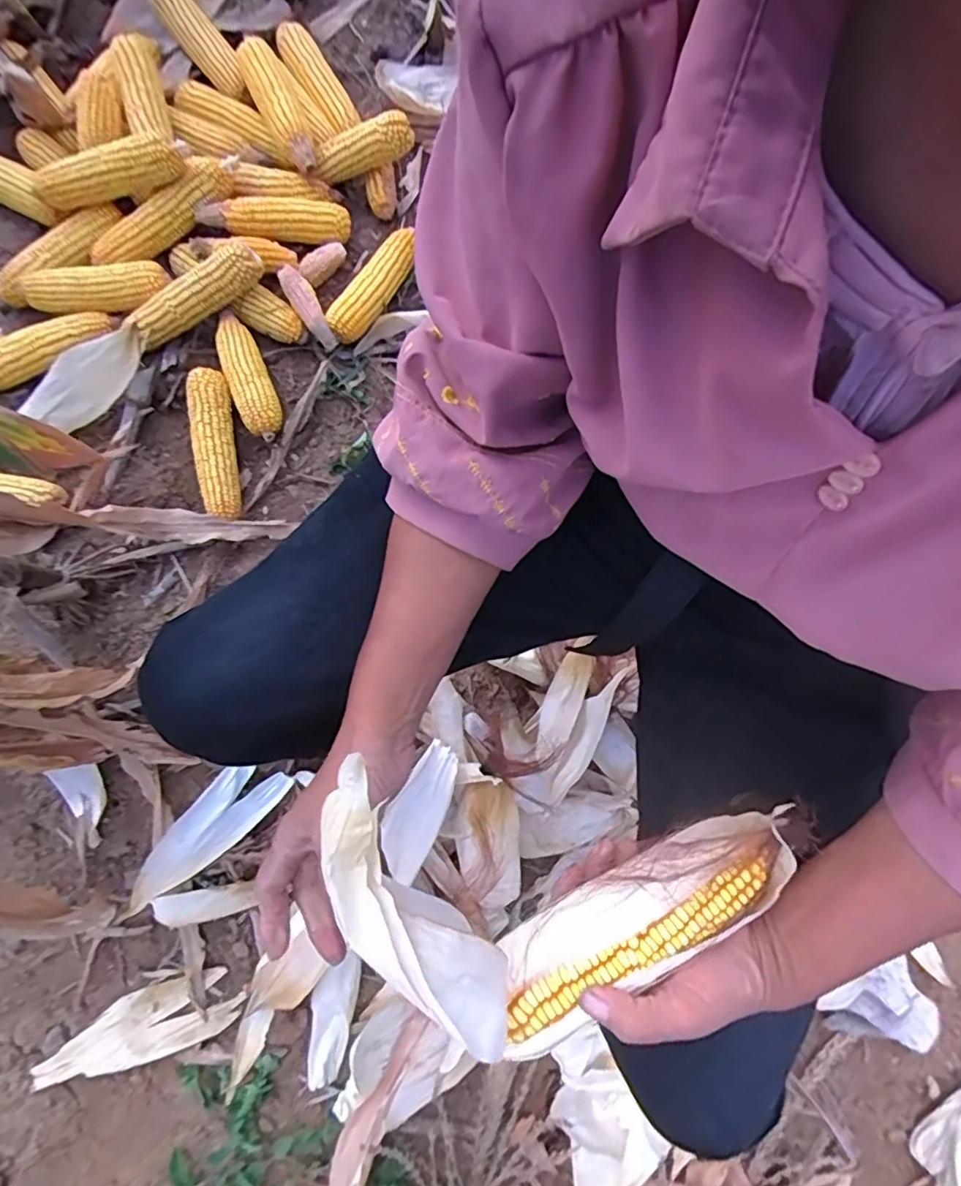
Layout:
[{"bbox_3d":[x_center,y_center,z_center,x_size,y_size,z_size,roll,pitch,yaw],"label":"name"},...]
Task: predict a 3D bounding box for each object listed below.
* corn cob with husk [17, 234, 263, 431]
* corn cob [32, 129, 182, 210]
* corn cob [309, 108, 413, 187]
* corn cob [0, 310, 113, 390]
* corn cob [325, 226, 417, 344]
[{"bbox_3d":[-0.449,-0.337,0.747,0.361,0.099,0.071,-44,82,-9],"label":"corn cob with husk"},{"bbox_3d":[-0.494,-0.558,0.764,0.202,0.053,0.062,-6,78,11],"label":"corn cob"},{"bbox_3d":[-0.166,-0.633,0.826,0.146,0.059,0.054,-14,78,15],"label":"corn cob"},{"bbox_3d":[-0.594,-0.332,0.779,0.200,0.054,0.056,-27,79,-6],"label":"corn cob"},{"bbox_3d":[-0.152,-0.440,0.840,0.048,0.044,0.194,30,80,6],"label":"corn cob"}]

